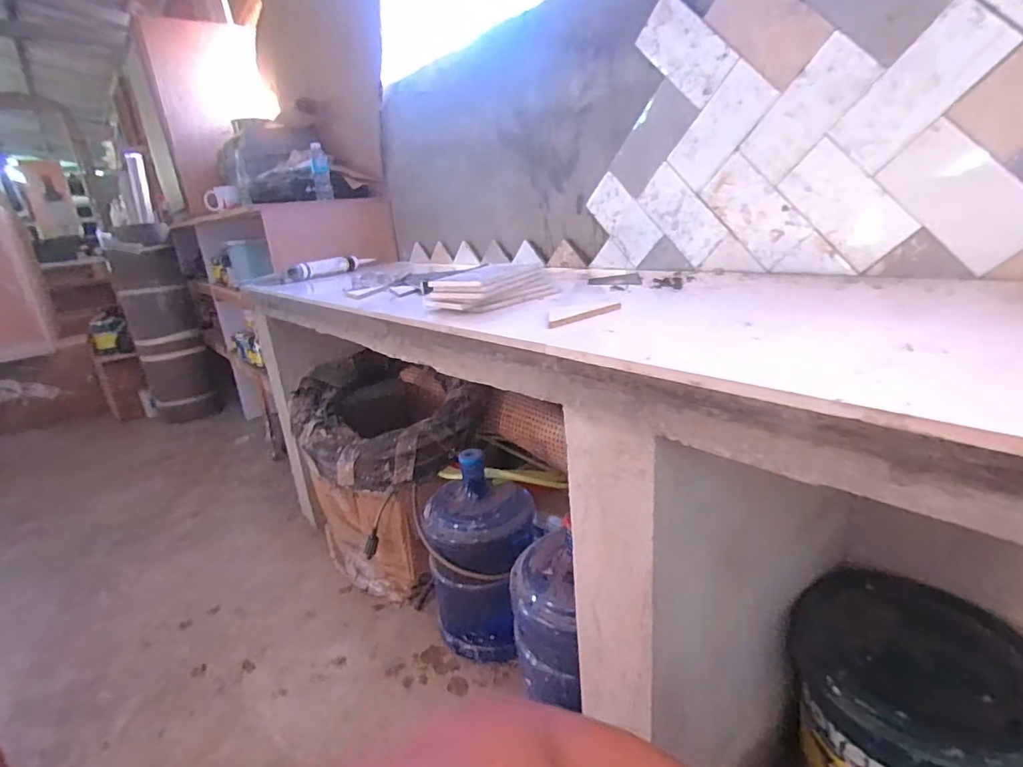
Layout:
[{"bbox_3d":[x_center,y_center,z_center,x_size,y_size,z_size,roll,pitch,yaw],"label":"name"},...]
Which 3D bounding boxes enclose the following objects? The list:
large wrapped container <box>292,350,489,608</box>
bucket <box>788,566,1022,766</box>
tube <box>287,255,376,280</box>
[{"bbox_3d":[-0.339,0.286,1.488,0.446,0.580,0.612,-17,22,-30],"label":"large wrapped container"},{"bbox_3d":[0.608,0.528,0.783,0.282,0.305,0.310,-5,19,2],"label":"bucket"},{"bbox_3d":[-0.553,-0.377,1.616,0.046,0.048,0.330,6,22,30],"label":"tube"}]

